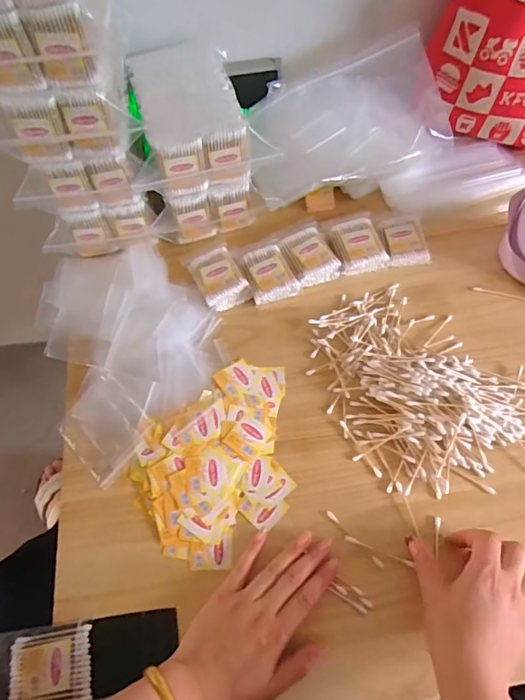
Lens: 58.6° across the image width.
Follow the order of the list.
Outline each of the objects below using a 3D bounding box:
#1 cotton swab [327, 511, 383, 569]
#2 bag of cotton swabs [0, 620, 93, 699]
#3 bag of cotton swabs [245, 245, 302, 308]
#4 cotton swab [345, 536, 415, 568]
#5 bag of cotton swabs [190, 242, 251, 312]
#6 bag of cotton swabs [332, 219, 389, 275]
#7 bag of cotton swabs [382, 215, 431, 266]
[{"bbox_3d":[0.091,0.186,0.461,0.006,0.004,0.071,-41,67,-16],"label":"cotton swab"},{"bbox_3d":[-0.208,0.292,0.429,0.100,0.012,0.062,-9,60,-2],"label":"bag of cotton swabs"},{"bbox_3d":[0.010,-0.095,0.605,0.057,0.034,0.075,-17,61,-6],"label":"bag of cotton swabs"},{"bbox_3d":[0.112,0.194,0.451,0.065,0.007,0.005,17,65,17],"label":"cotton swab"},{"bbox_3d":[-0.057,-0.092,0.605,0.057,0.033,0.081,-25,62,-10],"label":"bag of cotton swabs"},{"bbox_3d":[0.127,-0.137,0.618,0.058,0.028,0.075,-8,60,-1],"label":"bag of cotton swabs"},{"bbox_3d":[0.191,-0.148,0.628,0.057,0.014,0.077,-5,60,0],"label":"bag of cotton swabs"}]

